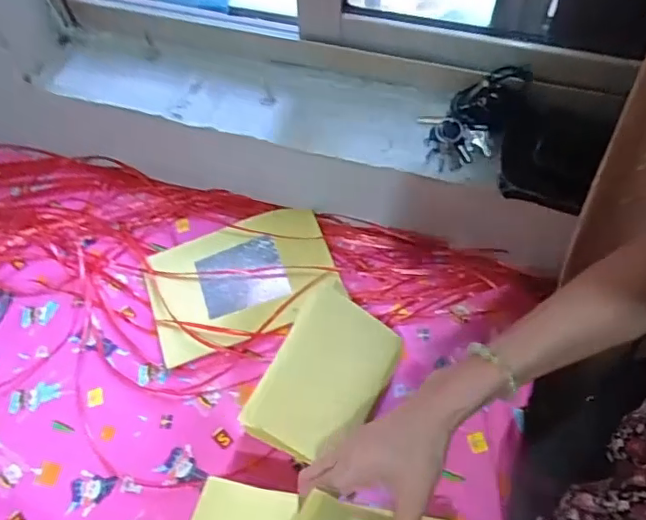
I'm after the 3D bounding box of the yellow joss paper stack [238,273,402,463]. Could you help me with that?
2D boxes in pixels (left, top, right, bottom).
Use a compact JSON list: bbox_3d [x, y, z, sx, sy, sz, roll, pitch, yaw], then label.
[{"bbox_3d":[0.004,0.121,0.597,0.117,0.012,0.176,30,83,-4],"label":"yellow joss paper stack"}]

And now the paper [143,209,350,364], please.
[{"bbox_3d":[-0.105,0.024,0.718,0.231,0.030,0.162,-18,59,-10],"label":"paper"}]

